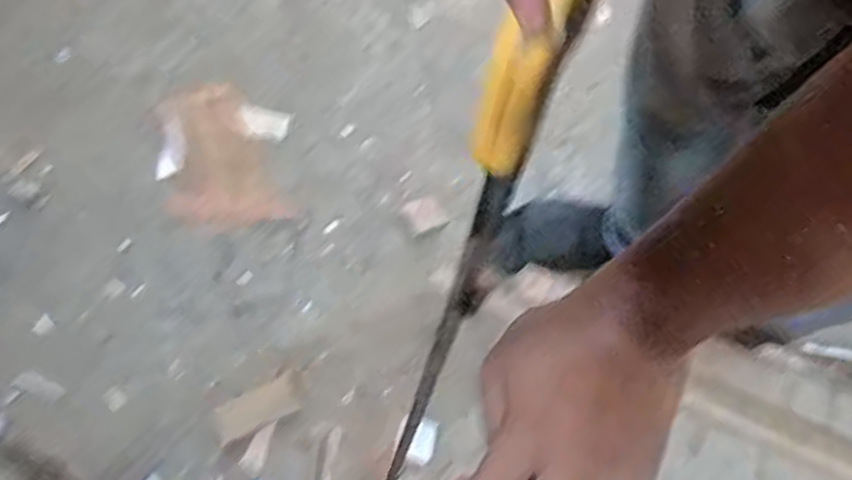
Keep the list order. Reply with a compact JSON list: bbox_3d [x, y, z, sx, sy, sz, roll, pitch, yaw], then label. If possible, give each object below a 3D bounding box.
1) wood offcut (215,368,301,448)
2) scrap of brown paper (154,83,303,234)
[{"bbox_3d":[-0.241,0.240,1.058,0.128,0.021,0.054,-26,74,-12],"label":"wood offcut"},{"bbox_3d":[-0.341,-0.139,1.196,0.177,0.010,0.264,-17,72,-10],"label":"scrap of brown paper"}]

